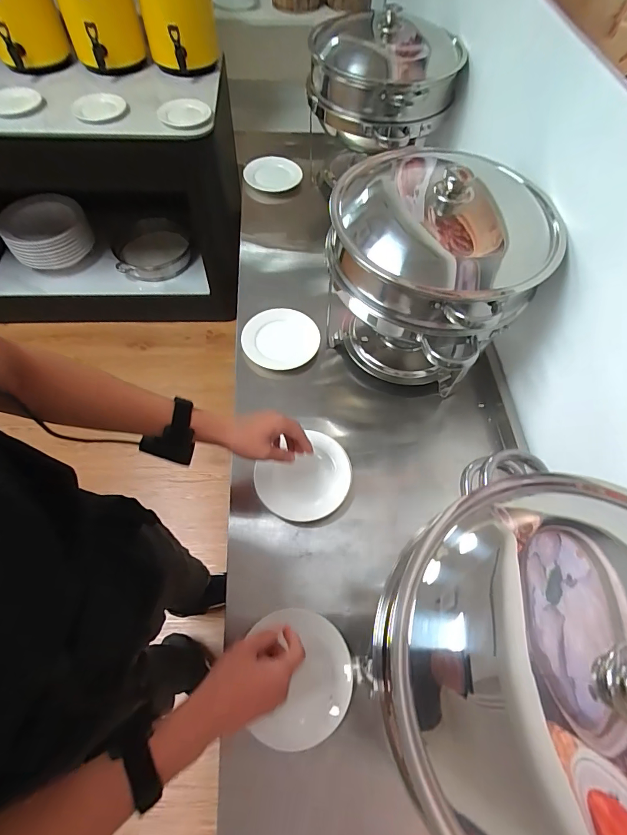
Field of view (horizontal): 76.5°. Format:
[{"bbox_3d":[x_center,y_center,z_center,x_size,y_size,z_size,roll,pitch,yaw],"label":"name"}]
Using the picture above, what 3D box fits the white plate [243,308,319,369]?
[{"bbox_3d":[-0.064,-0.165,0.806,0.148,0.022,0.146,1,62,-2],"label":"white plate"}]

